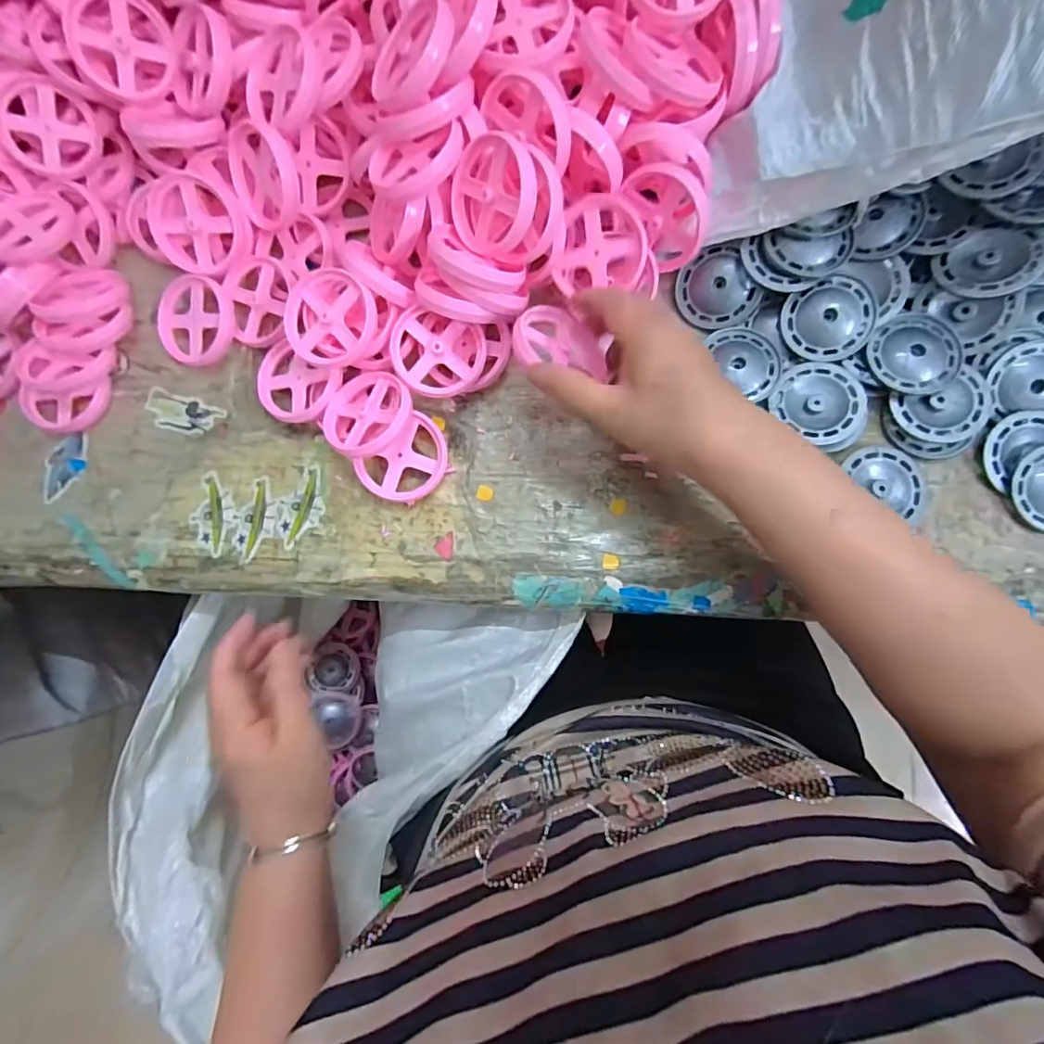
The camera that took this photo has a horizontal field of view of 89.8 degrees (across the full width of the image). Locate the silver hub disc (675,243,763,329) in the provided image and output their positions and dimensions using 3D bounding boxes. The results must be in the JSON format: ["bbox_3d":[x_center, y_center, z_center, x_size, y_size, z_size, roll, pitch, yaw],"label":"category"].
[{"bbox_3d":[0.135,-0.162,0.366,0.047,0.012,0.054,-29,92,28],"label":"silver hub disc"}]

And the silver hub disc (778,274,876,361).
[{"bbox_3d":[0.201,-0.135,0.347,0.050,0.011,0.053,-23,88,14],"label":"silver hub disc"}]

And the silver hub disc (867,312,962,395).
[{"bbox_3d":[0.256,-0.110,0.340,0.053,0.004,0.053,-1,82,4],"label":"silver hub disc"}]

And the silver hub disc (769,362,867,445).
[{"bbox_3d":[0.196,-0.080,0.345,0.056,0.006,0.052,-1,82,4],"label":"silver hub disc"}]

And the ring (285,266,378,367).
[{"bbox_3d":[-0.130,-0.138,0.354,0.065,0.013,0.062,1,96,15],"label":"ring"}]

